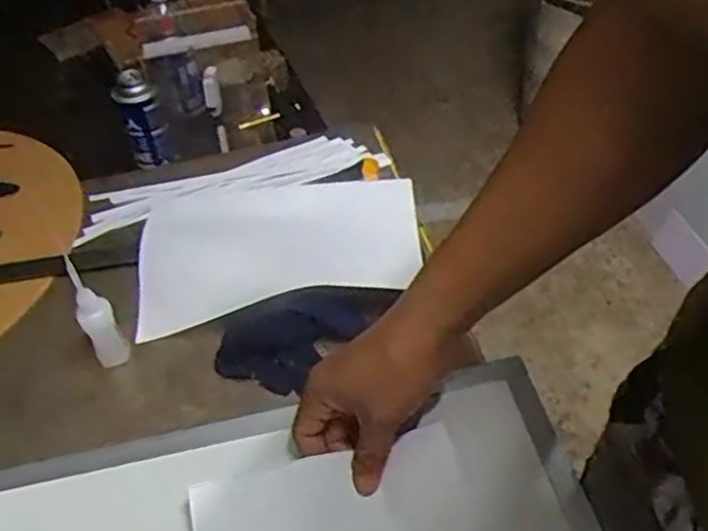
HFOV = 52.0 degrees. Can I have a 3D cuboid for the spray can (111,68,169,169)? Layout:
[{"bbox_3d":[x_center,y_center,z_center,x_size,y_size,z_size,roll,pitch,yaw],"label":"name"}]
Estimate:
[{"bbox_3d":[-0.303,-0.204,1.041,0.056,0.147,0.061,-18,47,-14],"label":"spray can"}]

